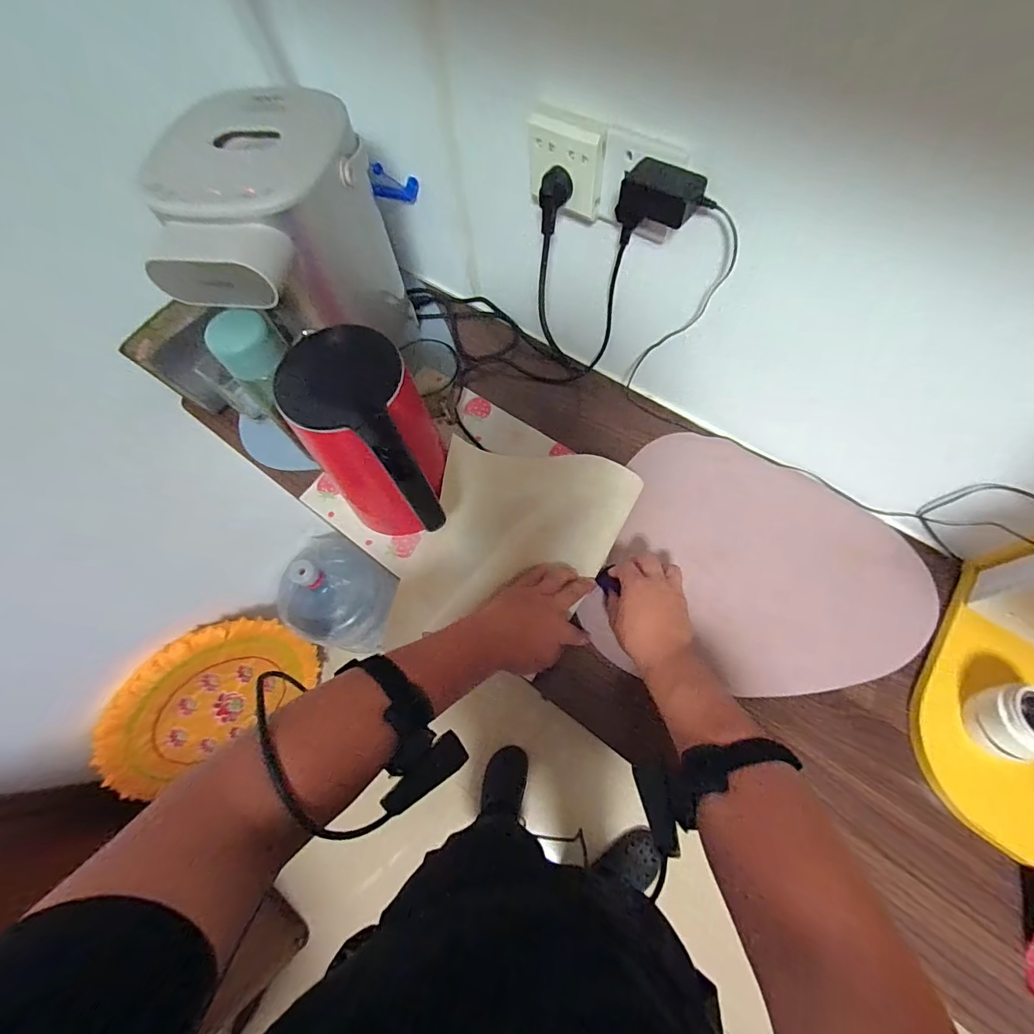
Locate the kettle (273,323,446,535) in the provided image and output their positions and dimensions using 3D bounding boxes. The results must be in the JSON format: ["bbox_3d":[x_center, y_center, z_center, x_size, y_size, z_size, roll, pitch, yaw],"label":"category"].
[{"bbox_3d":[-0.153,-0.075,0.538,0.139,0.228,0.203,-41,70,-14],"label":"kettle"}]

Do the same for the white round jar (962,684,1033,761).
[{"bbox_3d":[0.513,0.208,0.465,0.064,0.060,0.066,-1,66,3],"label":"white round jar"}]

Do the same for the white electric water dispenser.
[{"bbox_3d":[-0.268,-0.304,0.581,0.189,0.281,0.250,4,67,5],"label":"white electric water dispenser"}]

